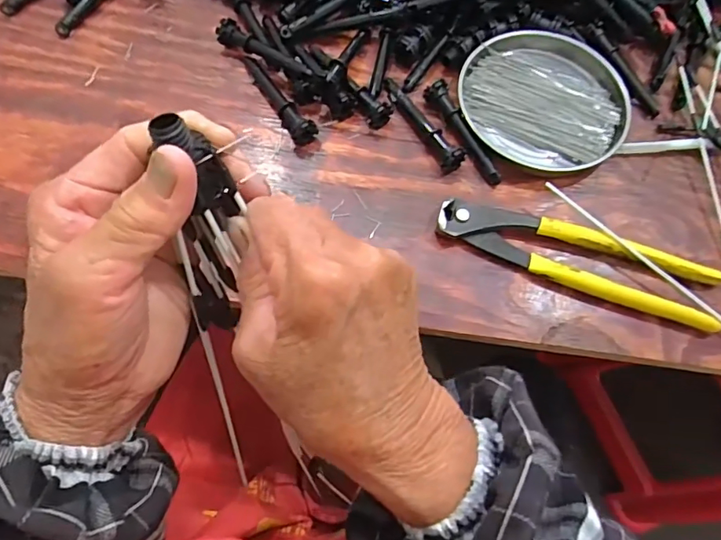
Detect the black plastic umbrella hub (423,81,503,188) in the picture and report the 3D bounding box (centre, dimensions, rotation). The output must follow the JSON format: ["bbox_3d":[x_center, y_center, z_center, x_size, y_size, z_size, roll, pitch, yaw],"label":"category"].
[{"bbox_3d":[0.081,-0.108,0.395,0.015,0.014,0.096,-26,74,-10],"label":"black plastic umbrella hub"}]

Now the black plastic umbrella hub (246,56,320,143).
[{"bbox_3d":[-0.067,-0.136,0.396,0.020,0.021,0.090,-34,76,-12],"label":"black plastic umbrella hub"}]

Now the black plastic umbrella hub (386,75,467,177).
[{"bbox_3d":[0.048,-0.118,0.396,0.020,0.018,0.093,-31,75,-11],"label":"black plastic umbrella hub"}]

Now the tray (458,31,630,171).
[{"bbox_3d":[0.150,-0.141,0.409,0.132,0.013,0.121,1,72,-2],"label":"tray"}]

